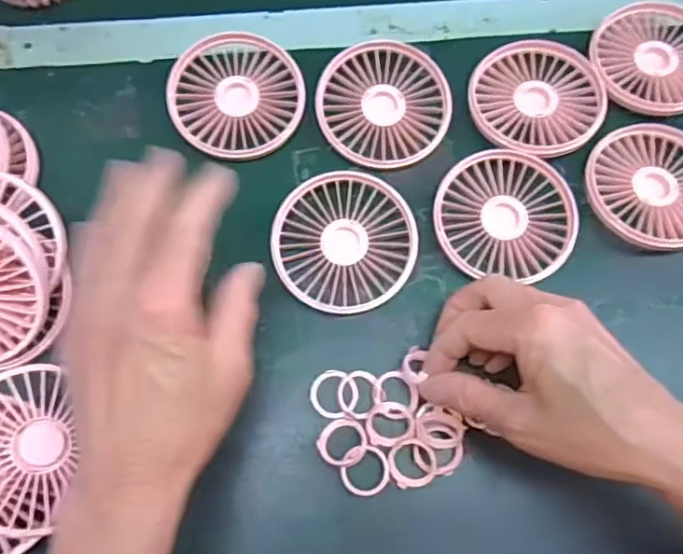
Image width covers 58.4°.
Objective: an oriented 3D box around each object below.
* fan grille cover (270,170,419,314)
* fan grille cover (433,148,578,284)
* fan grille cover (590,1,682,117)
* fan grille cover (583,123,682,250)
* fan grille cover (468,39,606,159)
[{"bbox_3d":[0.002,-0.022,0.380,0.088,0.016,0.083,41,75,11],"label":"fan grille cover"},{"bbox_3d":[0.104,-0.041,0.389,0.087,0.015,0.082,1,72,-1],"label":"fan grille cover"},{"bbox_3d":[0.218,-0.153,0.424,0.084,0.019,0.084,19,72,5],"label":"fan grille cover"},{"bbox_3d":[0.202,-0.059,0.396,0.088,0.015,0.085,3,72,0],"label":"fan grille cover"},{"bbox_3d":[0.132,-0.122,0.414,0.085,0.015,0.088,21,72,6],"label":"fan grille cover"}]

